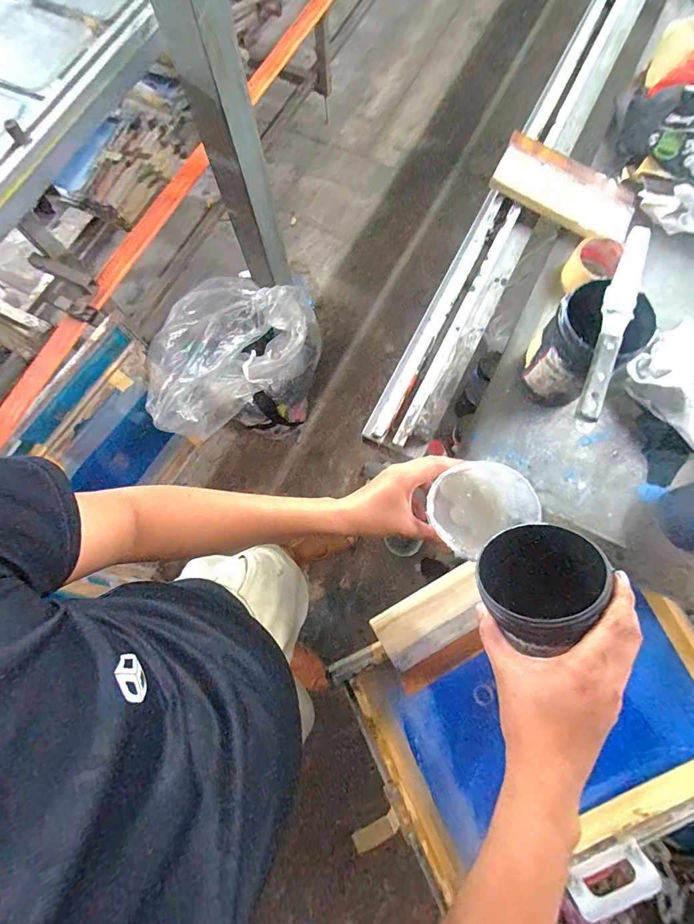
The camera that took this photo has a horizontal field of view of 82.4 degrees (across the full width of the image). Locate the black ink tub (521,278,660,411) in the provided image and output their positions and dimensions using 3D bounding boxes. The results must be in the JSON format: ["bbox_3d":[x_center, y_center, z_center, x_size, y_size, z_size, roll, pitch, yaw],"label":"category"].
[{"bbox_3d":[0.309,-0.146,0.529,0.101,0.171,0.101,0,76,2],"label":"black ink tub"}]

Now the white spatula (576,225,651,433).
[{"bbox_3d":[0.300,-0.147,0.449,0.031,0.020,0.254,23,78,7],"label":"white spatula"}]

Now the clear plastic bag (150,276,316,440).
[{"bbox_3d":[-0.383,-0.362,1.335,0.611,0.290,0.376,-23,77,-4],"label":"clear plastic bag"}]

